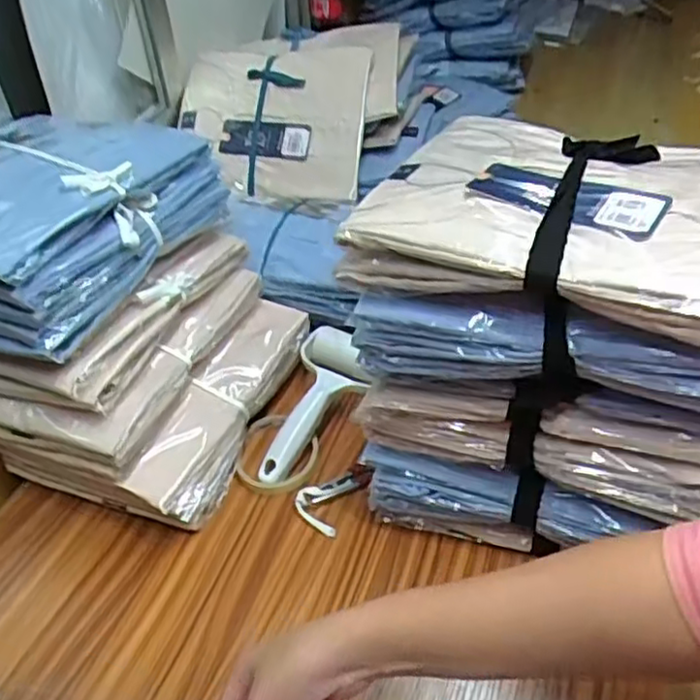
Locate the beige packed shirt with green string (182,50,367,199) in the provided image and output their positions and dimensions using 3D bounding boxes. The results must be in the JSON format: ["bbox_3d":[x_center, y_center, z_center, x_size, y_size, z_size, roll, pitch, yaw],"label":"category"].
[{"bbox_3d":[-0.106,-0.292,0.869,0.241,0.033,0.199,6,86,15],"label":"beige packed shirt with green string"}]

